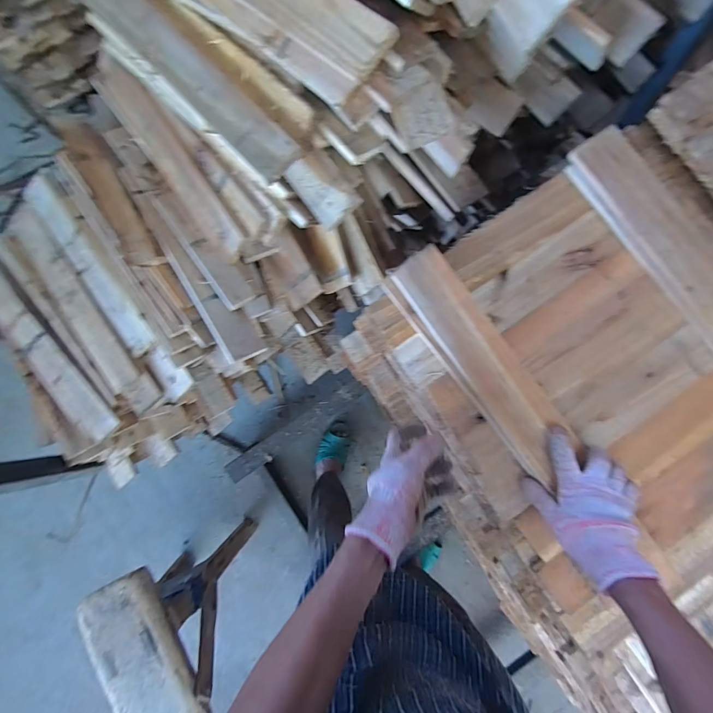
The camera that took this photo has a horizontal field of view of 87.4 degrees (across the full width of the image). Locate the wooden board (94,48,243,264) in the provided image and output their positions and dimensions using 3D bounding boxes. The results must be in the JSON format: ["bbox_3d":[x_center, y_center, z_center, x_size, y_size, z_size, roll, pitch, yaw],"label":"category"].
[{"bbox_3d":[-0.377,-0.399,0.723,0.547,0.016,0.111,54,127,12],"label":"wooden board"}]

